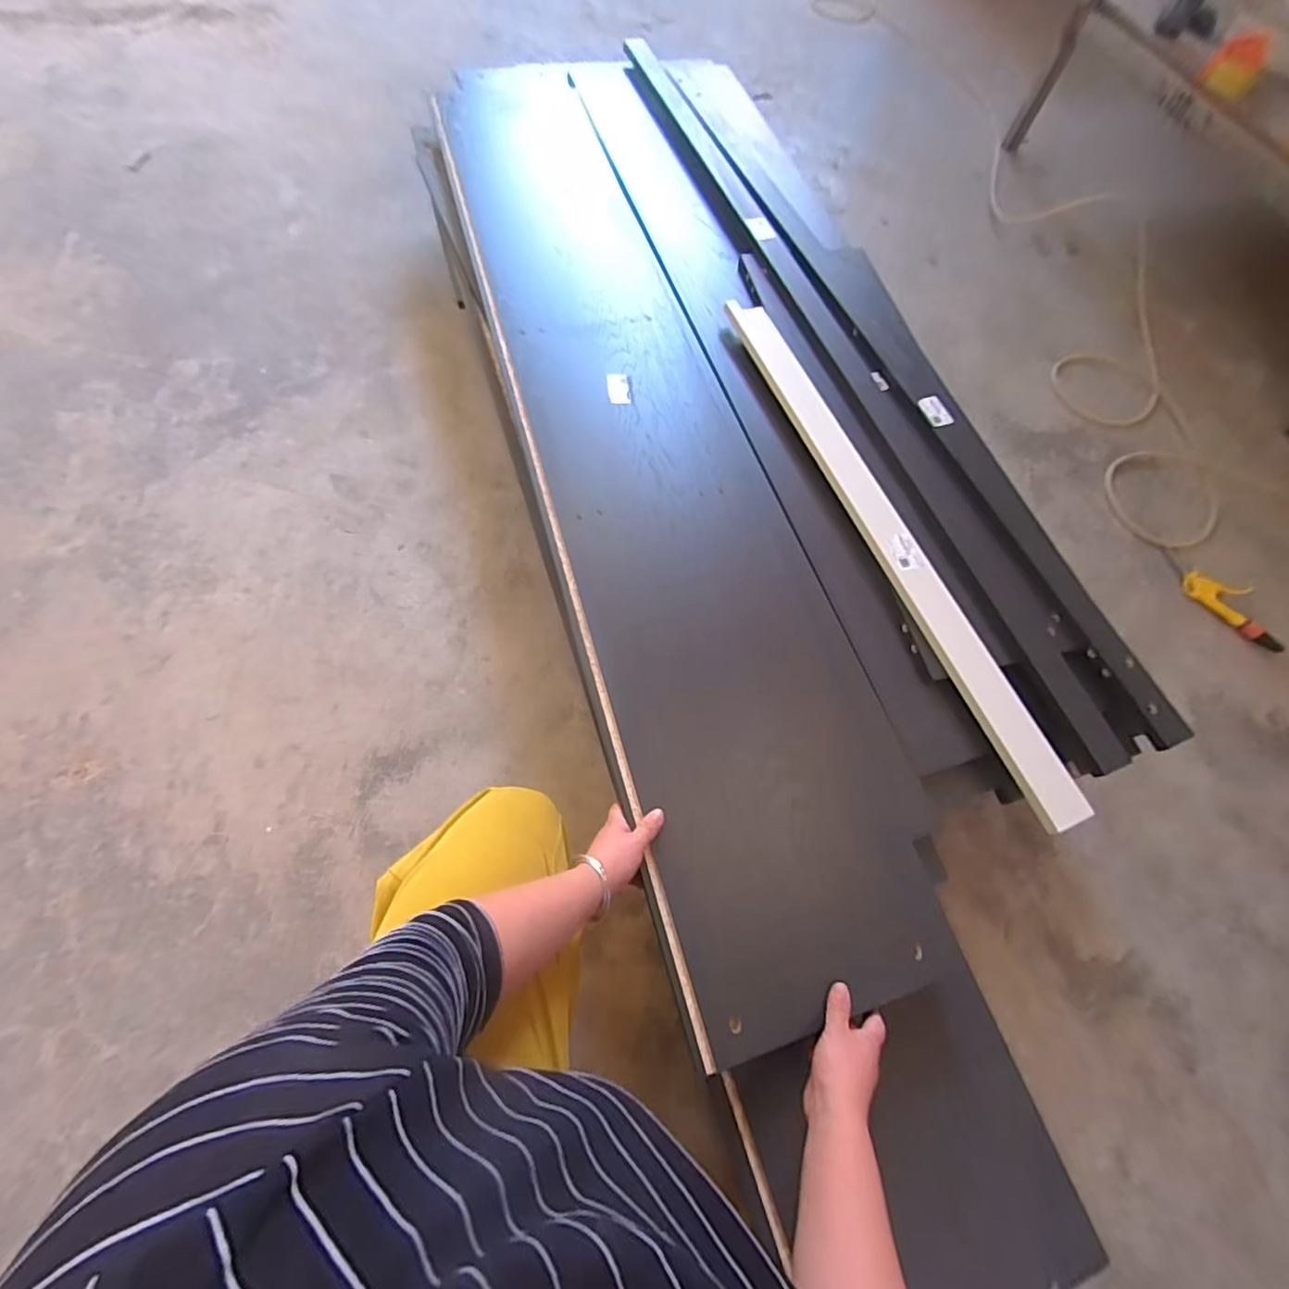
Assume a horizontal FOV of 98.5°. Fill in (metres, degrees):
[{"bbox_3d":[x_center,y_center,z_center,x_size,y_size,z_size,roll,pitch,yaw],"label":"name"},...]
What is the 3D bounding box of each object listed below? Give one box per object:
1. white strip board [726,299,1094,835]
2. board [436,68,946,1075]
[{"bbox_3d":[0.353,-0.188,0.827,0.072,0.025,0.934,-19,72,-12],"label":"white strip board"},{"bbox_3d":[0.005,-0.338,0.854,0.378,0.047,1.587,-15,72,-9],"label":"board"}]

